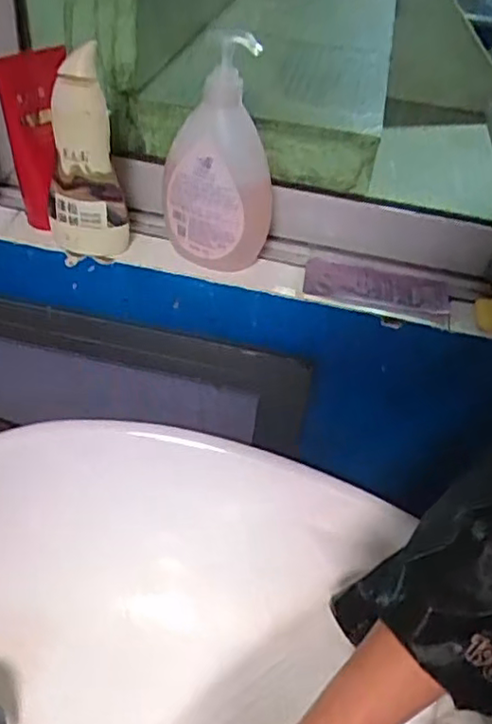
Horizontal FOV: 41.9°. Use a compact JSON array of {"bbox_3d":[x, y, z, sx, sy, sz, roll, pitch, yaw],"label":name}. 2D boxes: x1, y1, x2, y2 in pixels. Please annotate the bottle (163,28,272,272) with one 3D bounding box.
[{"bbox_3d":[-0.020,-0.184,0.575,0.096,0.186,0.078,11,41,3],"label":"bottle"}]

